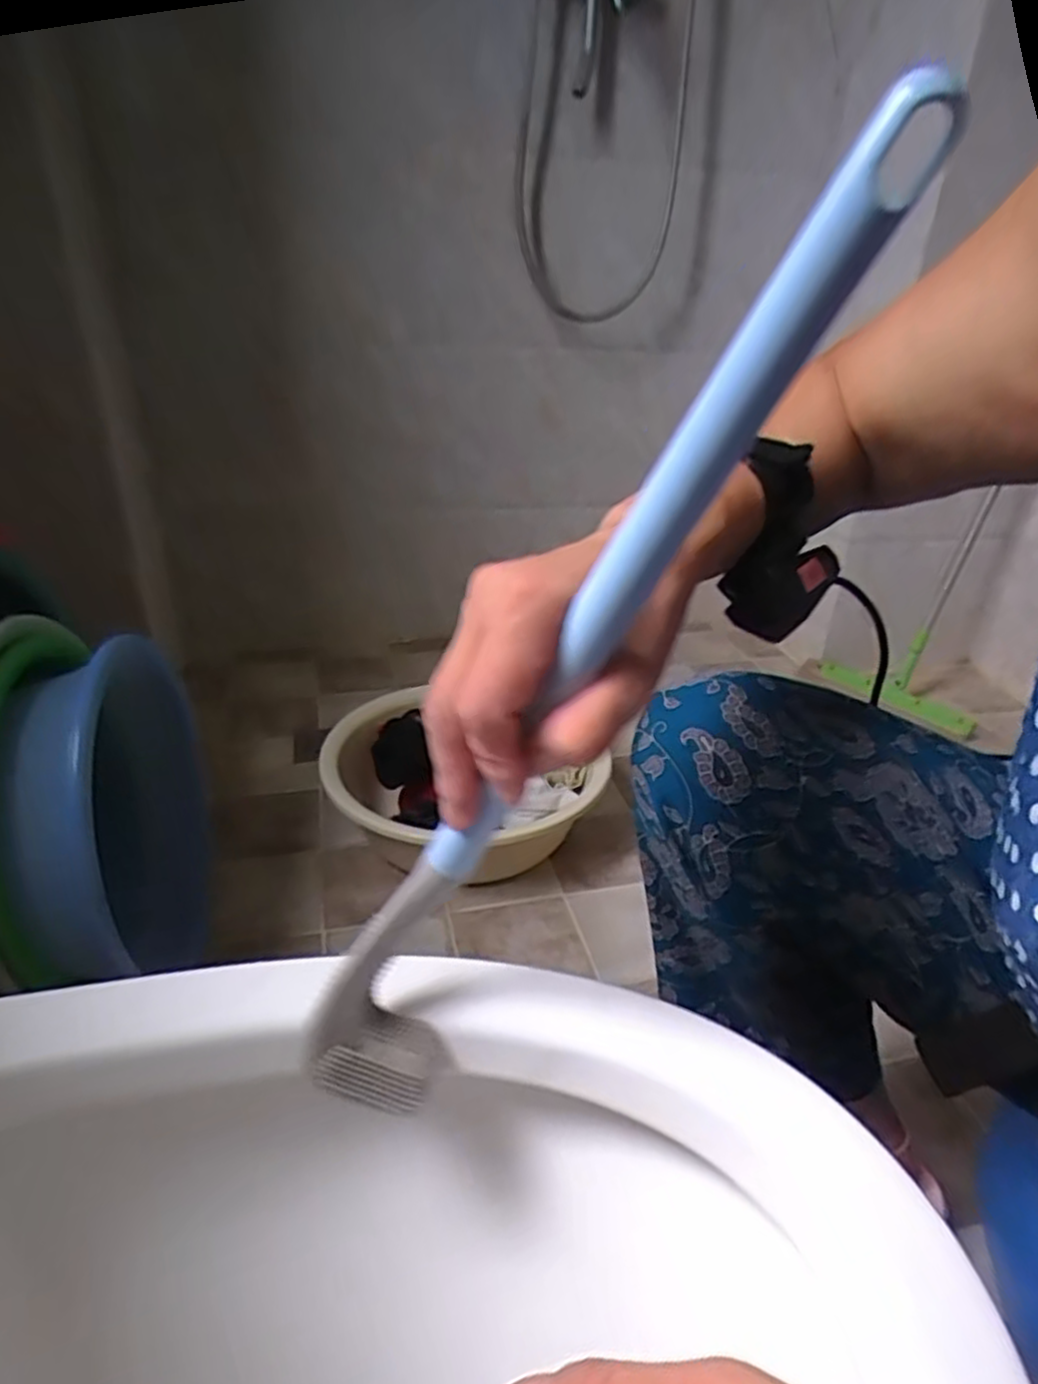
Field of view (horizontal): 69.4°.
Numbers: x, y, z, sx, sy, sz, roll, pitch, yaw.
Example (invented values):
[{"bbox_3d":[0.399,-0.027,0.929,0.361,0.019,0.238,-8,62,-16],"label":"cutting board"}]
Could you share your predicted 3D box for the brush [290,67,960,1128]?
[{"bbox_3d":[0.015,0.009,0.259,0.055,0.378,0.049,23,26,-12],"label":"brush"}]

